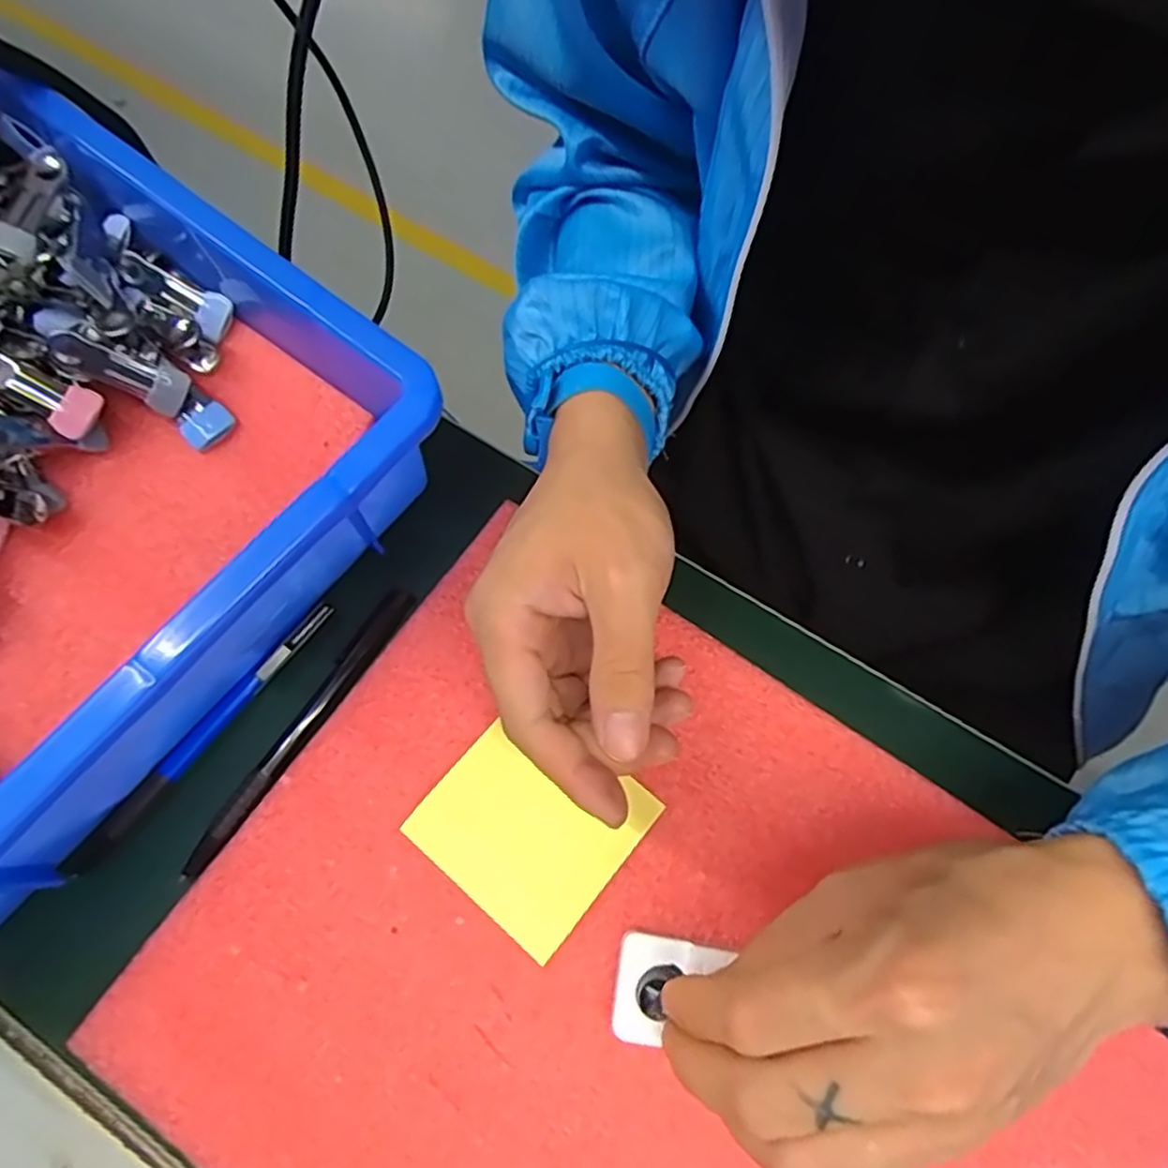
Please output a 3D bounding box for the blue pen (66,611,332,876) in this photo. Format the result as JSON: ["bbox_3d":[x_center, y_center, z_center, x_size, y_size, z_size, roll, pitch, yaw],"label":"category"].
[{"bbox_3d":[-0.158,0.061,0.300,0.009,0.006,0.139,37,75,11],"label":"blue pen"}]

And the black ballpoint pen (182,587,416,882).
[{"bbox_3d":[-0.119,0.060,0.304,0.011,0.009,0.139,32,74,9],"label":"black ballpoint pen"}]

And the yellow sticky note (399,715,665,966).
[{"bbox_3d":[-0.021,0.095,0.288,0.075,0.005,0.073,39,75,11],"label":"yellow sticky note"}]

